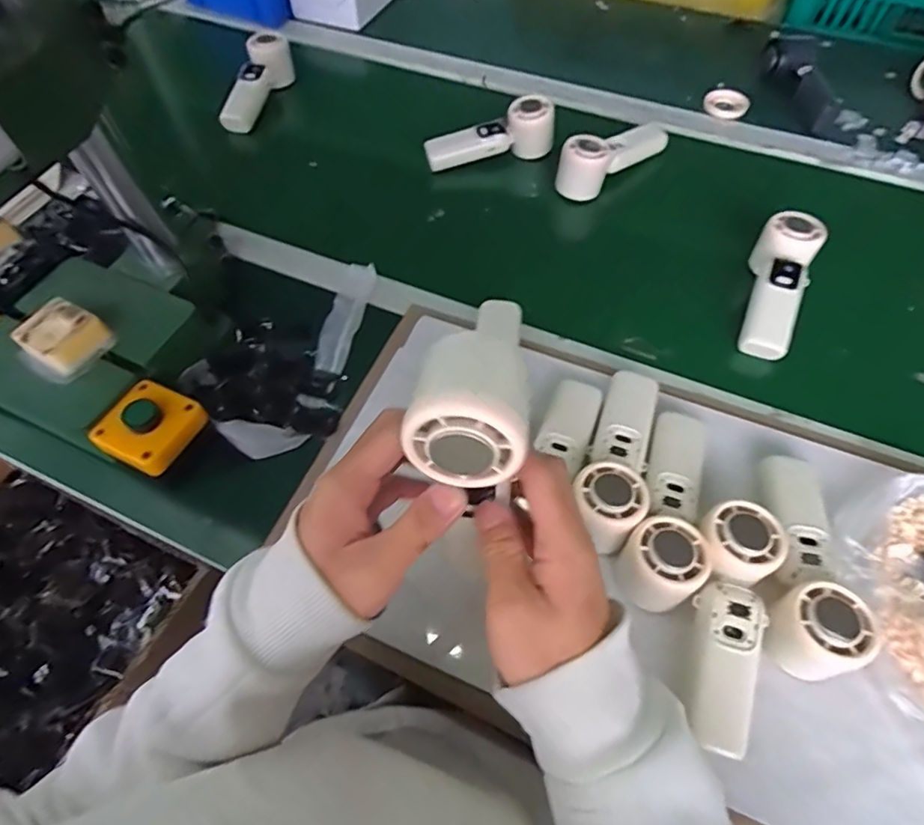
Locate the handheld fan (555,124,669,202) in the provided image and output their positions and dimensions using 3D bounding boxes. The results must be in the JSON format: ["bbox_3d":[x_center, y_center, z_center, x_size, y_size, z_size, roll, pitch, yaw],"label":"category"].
[{"bbox_3d":[0.190,-0.326,0.683,0.174,0.053,0.050,-36,65,-18],"label":"handheld fan"}]

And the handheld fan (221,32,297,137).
[{"bbox_3d":[-0.295,-0.471,0.795,0.049,0.053,0.161,22,79,14],"label":"handheld fan"}]

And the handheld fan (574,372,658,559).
[{"bbox_3d":[0.132,0.035,0.471,0.050,0.047,0.170,16,49,11],"label":"handheld fan"}]

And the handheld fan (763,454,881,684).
[{"bbox_3d":[0.260,0.105,0.414,0.056,0.045,0.173,13,61,10],"label":"handheld fan"}]

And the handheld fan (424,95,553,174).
[{"bbox_3d":[0.035,-0.351,0.707,0.162,0.056,0.048,-13,60,-5],"label":"handheld fan"}]

